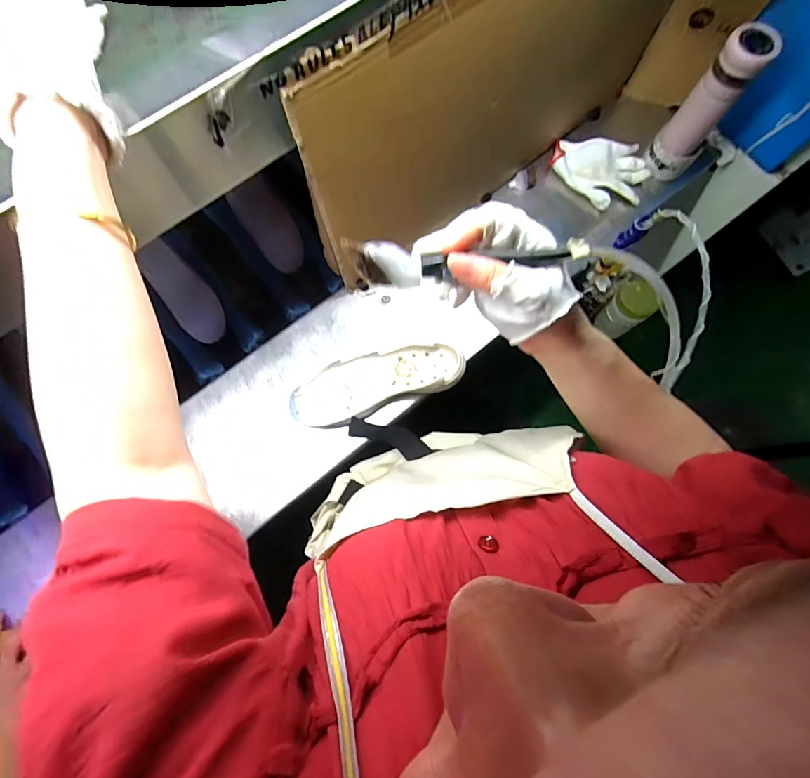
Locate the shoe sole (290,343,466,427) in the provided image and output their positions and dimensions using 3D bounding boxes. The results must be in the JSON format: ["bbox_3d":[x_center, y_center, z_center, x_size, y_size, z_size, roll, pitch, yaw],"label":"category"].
[{"bbox_3d":[-0.045,-0.012,0.665,0.269,0.029,0.091,-18,79,-7],"label":"shoe sole"}]

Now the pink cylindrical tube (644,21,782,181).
[{"bbox_3d":[0.479,-0.442,0.673,0.076,0.226,0.058,41,78,6],"label":"pink cylindrical tube"}]

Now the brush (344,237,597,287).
[{"bbox_3d":[0.041,-0.086,0.291,0.160,0.034,0.009,1,43,4],"label":"brush"}]

